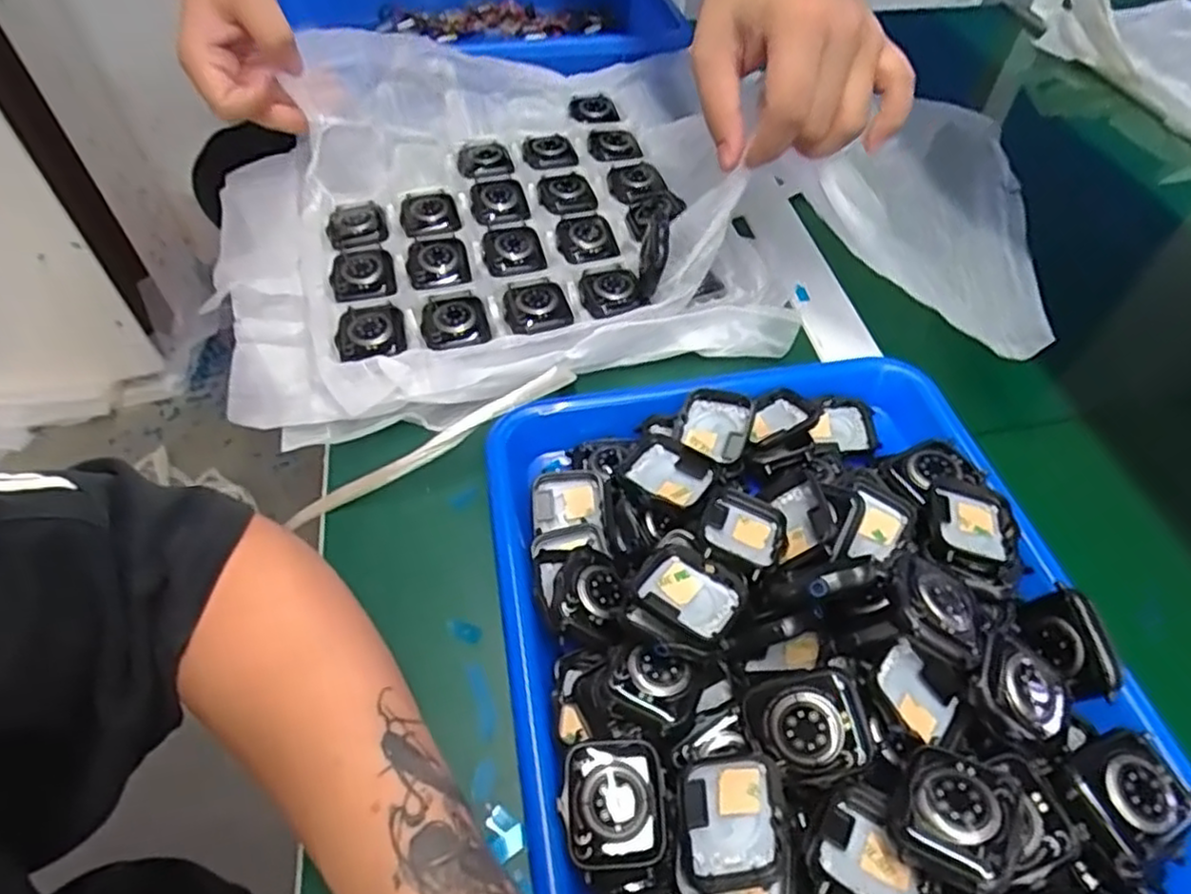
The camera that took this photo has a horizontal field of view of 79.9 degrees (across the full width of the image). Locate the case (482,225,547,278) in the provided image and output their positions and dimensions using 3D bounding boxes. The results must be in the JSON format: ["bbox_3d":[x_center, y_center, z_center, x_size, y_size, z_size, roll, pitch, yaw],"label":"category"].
[{"bbox_3d":[-0.055,-0.132,0.468,0.038,0.008,0.051,-12,52,-10],"label":"case"}]

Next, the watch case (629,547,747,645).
[{"bbox_3d":[0.040,0.062,0.300,0.043,0.013,0.034,30,57,22],"label":"watch case"}]

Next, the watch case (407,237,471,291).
[{"bbox_3d":[-0.103,-0.121,0.465,0.038,0.010,0.047,-12,52,-10],"label":"watch case"}]

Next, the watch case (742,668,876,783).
[{"bbox_3d":[0.078,0.103,0.260,0.040,0.006,0.036,-19,74,10],"label":"watch case"}]

